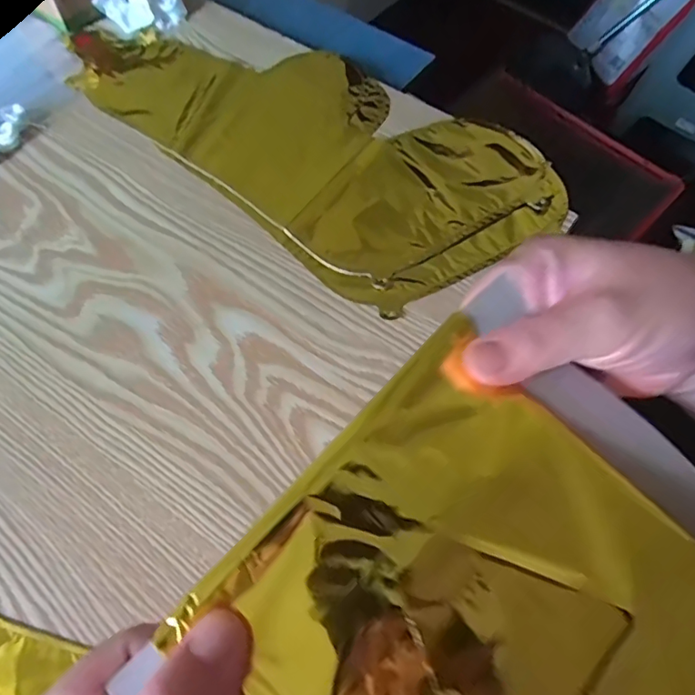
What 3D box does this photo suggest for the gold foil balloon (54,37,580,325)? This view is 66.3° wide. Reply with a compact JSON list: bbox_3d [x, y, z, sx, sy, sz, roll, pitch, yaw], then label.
[{"bbox_3d":[-0.033,-0.194,0.463,0.411,0.010,0.213,39,67,17],"label":"gold foil balloon"}]

